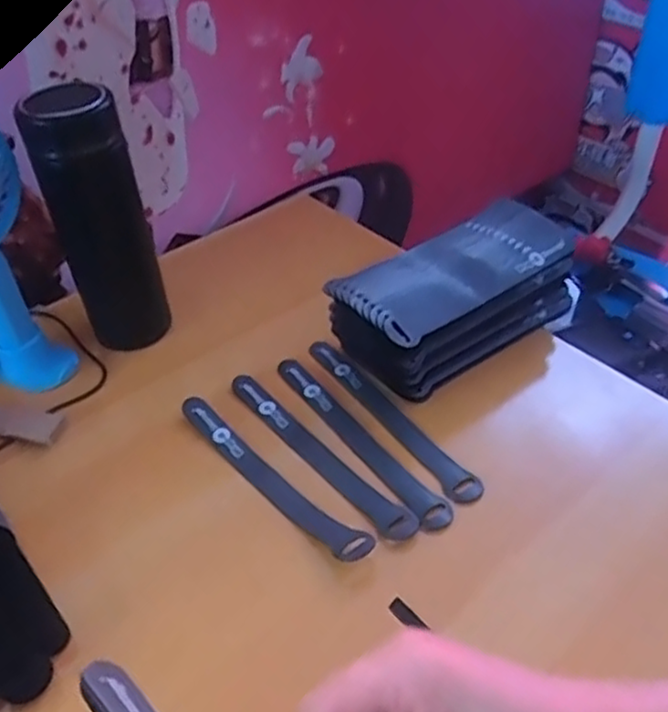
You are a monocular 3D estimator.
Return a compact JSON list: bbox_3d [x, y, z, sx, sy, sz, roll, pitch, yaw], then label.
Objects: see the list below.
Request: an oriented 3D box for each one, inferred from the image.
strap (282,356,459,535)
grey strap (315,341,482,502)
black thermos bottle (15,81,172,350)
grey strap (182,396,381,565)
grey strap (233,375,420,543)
[{"bbox_3d":[0.015,0.055,0.511,0.023,0.010,0.195,-26,47,-22],"label":"strap"},{"bbox_3d":[0.038,0.040,0.526,0.024,0.006,0.195,-26,47,-23],"label":"grey strap"},{"bbox_3d":[-0.187,-0.105,0.567,0.071,0.199,0.066,-17,44,-14],"label":"black thermos bottle"},{"bbox_3d":[-0.046,0.079,0.480,0.022,0.025,0.192,-32,50,-27],"label":"grey strap"},{"bbox_3d":[-0.014,0.067,0.501,0.022,0.010,0.192,-31,50,-27],"label":"grey strap"}]

